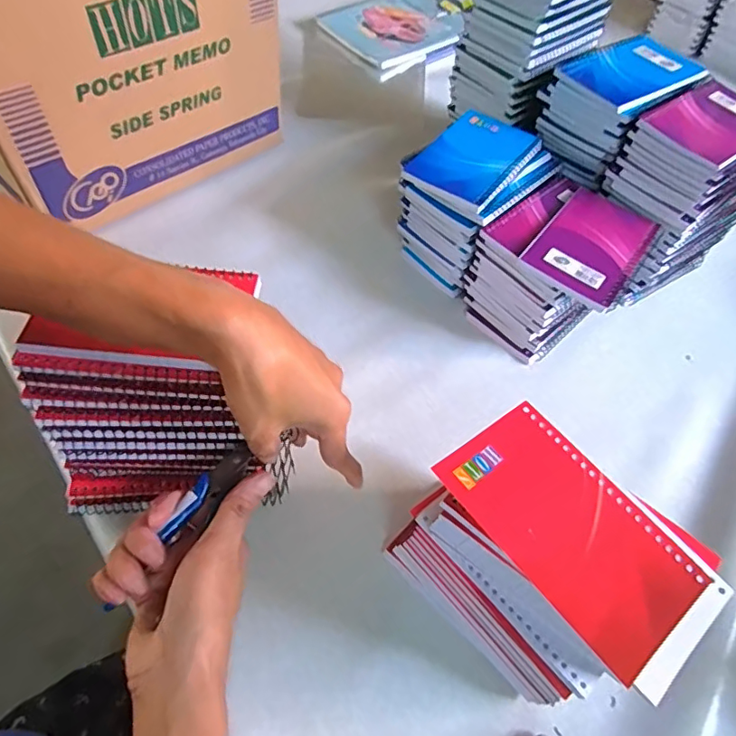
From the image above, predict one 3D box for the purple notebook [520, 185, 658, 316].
[{"bbox_3d":[0.198,-0.109,0.468,0.082,0.012,0.131,35,59,16],"label":"purple notebook"}]

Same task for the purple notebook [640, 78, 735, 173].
[{"bbox_3d":[0.317,-0.225,0.483,0.129,0.011,0.084,-34,66,-26],"label":"purple notebook"}]

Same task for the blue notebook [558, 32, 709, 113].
[{"bbox_3d":[0.256,-0.289,0.518,0.130,0.013,0.086,-27,63,-23],"label":"blue notebook"}]

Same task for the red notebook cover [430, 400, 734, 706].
[{"bbox_3d":[0.110,0.083,0.278,0.081,0.010,0.138,-30,64,-24],"label":"red notebook cover"}]

